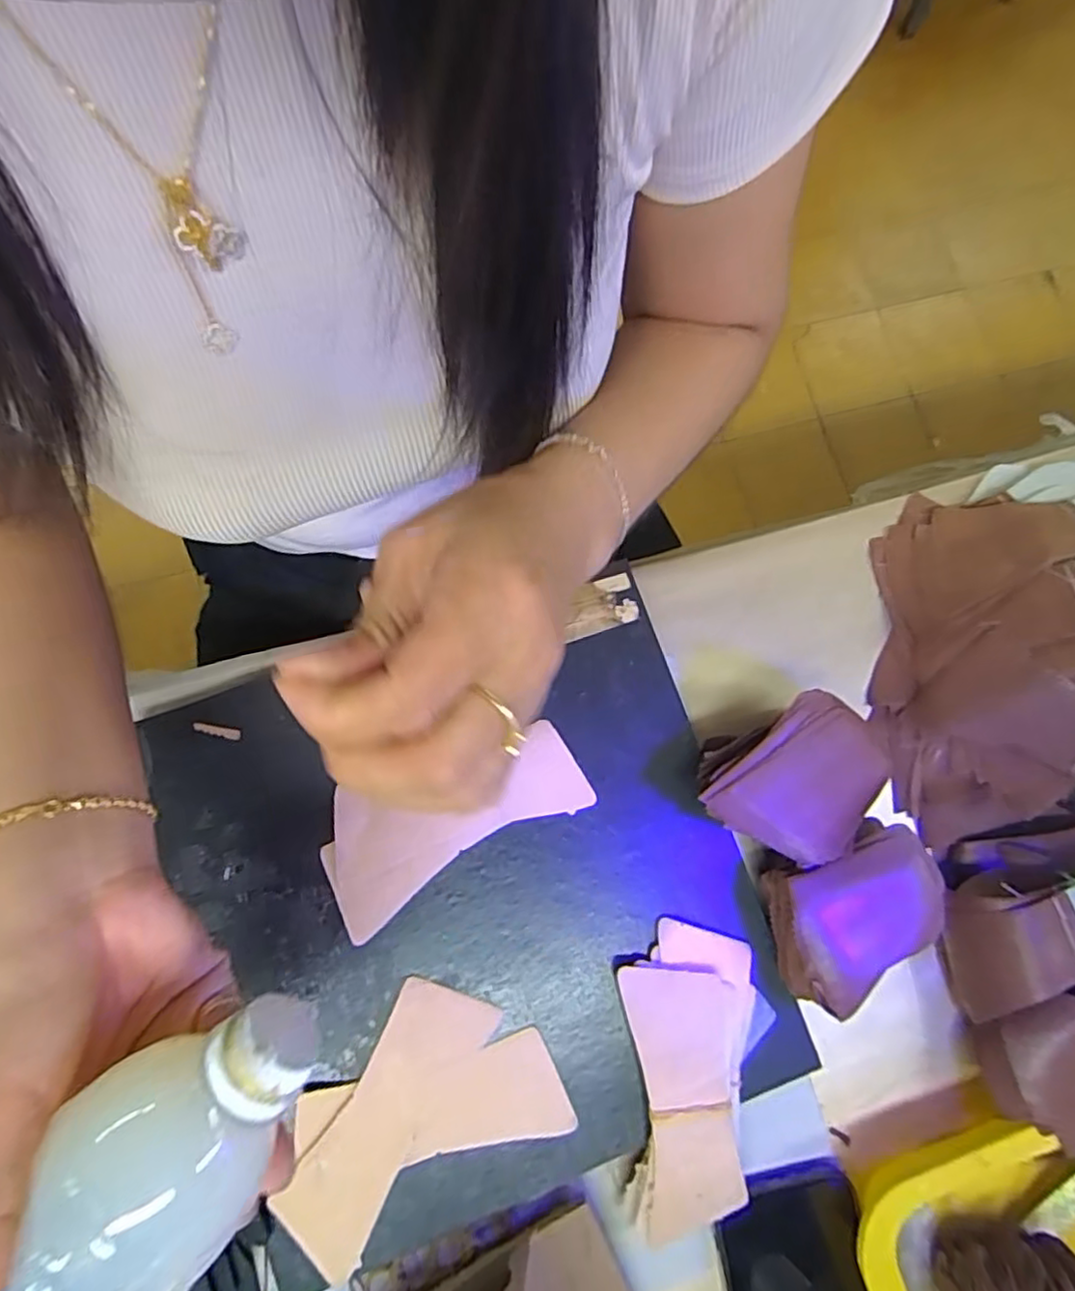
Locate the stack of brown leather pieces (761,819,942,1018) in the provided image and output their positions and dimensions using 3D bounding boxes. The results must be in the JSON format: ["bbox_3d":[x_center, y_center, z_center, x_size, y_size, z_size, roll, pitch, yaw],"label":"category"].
[{"bbox_3d":[0.165,0.139,0.343,0.091,0.034,0.068,-32,83,-8],"label":"stack of brown leather pieces"}]

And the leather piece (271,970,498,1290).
[{"bbox_3d":[-0.078,0.242,0.335,0.049,0.004,0.138,33,79,-2],"label":"leather piece"}]

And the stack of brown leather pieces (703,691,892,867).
[{"bbox_3d":[0.139,0.076,0.360,0.097,0.047,0.077,-26,82,-7],"label":"stack of brown leather pieces"}]

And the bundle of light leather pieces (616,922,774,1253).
[{"bbox_3d":[0.085,0.228,0.342,0.077,0.015,0.150,-2,80,-3],"label":"bundle of light leather pieces"}]

